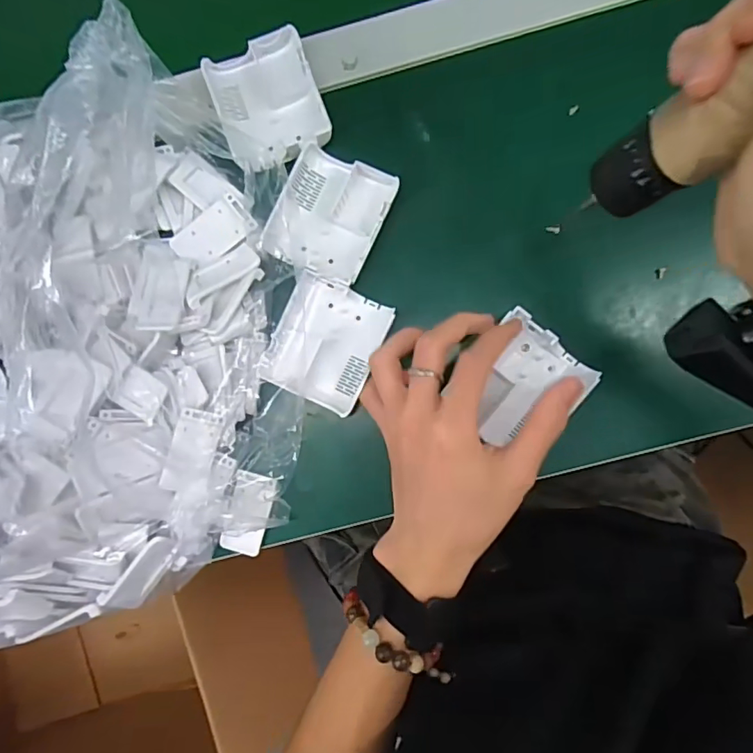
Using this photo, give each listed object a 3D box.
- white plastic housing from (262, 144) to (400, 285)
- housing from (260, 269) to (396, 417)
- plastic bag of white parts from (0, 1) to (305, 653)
[{"bbox_3d":[-0.030,-0.107,0.342,0.067,0.022,0.077,23,89,4],"label":"white plastic housing"},{"bbox_3d":[-0.033,-0.022,0.338,0.067,0.021,0.077,24,89,4],"label":"housing"},{"bbox_3d":[-0.236,0.000,0.308,0.352,0.085,0.325,-12,87,3],"label":"plastic bag of white parts"}]

